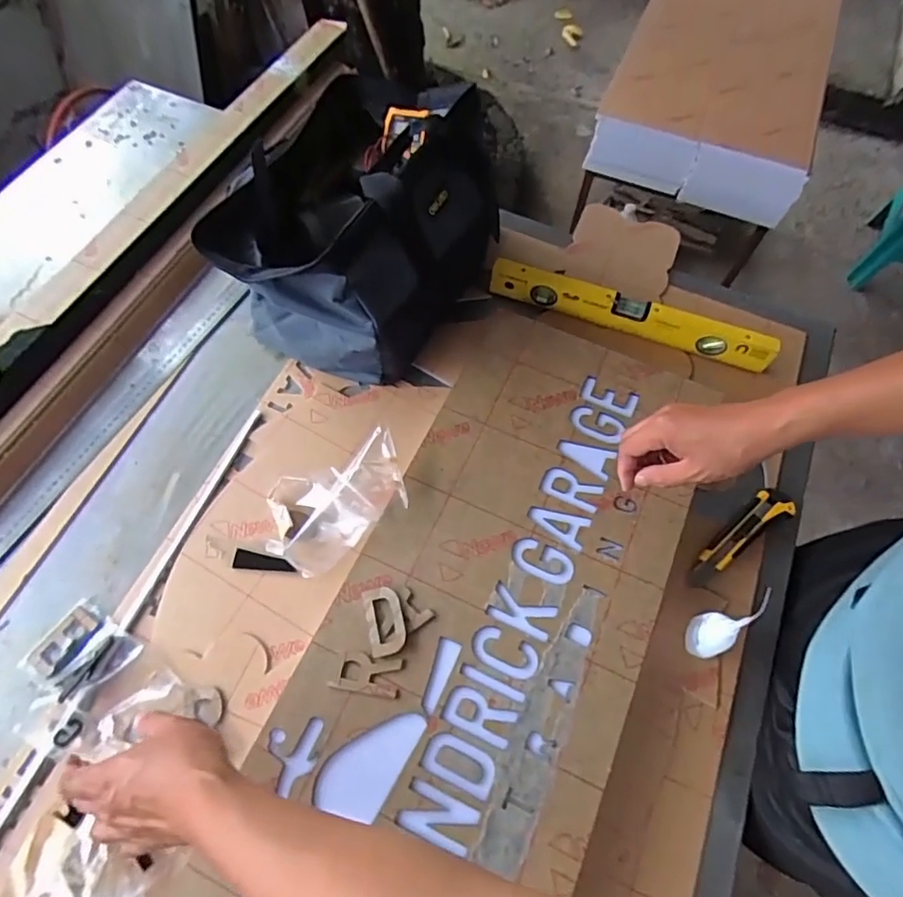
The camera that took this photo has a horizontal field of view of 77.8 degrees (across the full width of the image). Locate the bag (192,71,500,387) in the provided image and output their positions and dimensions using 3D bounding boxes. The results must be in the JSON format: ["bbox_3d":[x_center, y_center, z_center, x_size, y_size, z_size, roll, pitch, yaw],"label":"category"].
[{"bbox_3d":[-0.091,-0.303,0.716,0.281,0.208,0.386,10,65,2],"label":"bag"}]

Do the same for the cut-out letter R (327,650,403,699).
[{"bbox_3d":[-0.081,0.214,0.534,0.064,0.004,0.035,9,65,2],"label":"cut-out letter R"}]

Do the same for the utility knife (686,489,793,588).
[{"bbox_3d":[0.331,0.100,0.649,0.164,0.011,0.040,-31,70,-15],"label":"utility knife"}]

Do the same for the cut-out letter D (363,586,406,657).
[{"bbox_3d":[-0.066,0.169,0.554,0.035,0.004,0.066,-11,66,-7],"label":"cut-out letter D"}]

